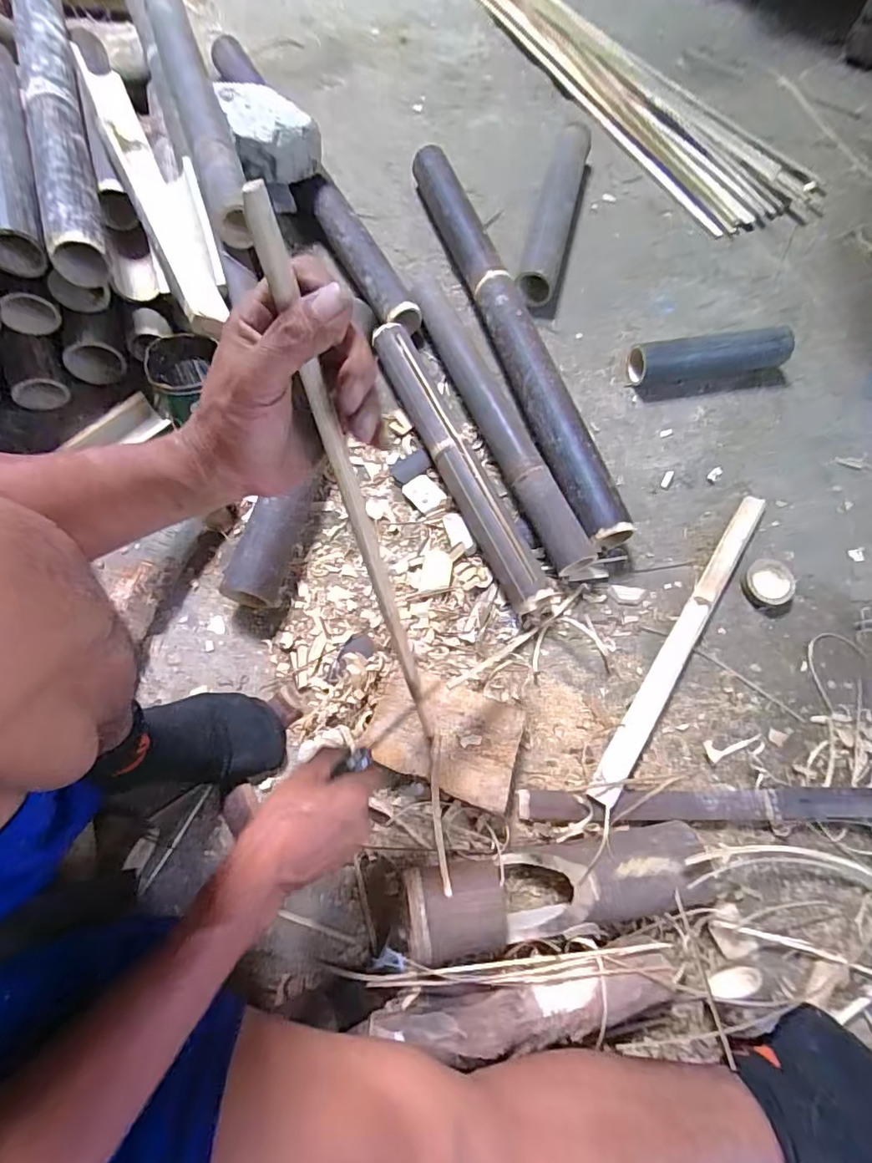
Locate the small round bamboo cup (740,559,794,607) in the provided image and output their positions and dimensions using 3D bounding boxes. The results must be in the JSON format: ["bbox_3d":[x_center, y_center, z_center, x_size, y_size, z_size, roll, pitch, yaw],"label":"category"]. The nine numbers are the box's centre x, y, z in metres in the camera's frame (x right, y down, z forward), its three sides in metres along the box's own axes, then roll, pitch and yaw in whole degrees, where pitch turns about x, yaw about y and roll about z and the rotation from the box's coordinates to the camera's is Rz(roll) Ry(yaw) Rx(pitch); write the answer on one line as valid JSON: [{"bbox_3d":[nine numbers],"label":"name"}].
[{"bbox_3d":[0.445,0.004,0.687,0.062,0.020,0.062,0,68,0],"label":"small round bamboo cup"}]

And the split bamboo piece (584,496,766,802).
[{"bbox_3d":[0.320,0.067,0.651,0.033,0.027,0.481,33,72,12],"label":"split bamboo piece"}]

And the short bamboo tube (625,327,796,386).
[{"bbox_3d":[0.430,-0.349,0.798,0.247,0.060,0.049,-8,69,-3],"label":"short bamboo tube"}]

